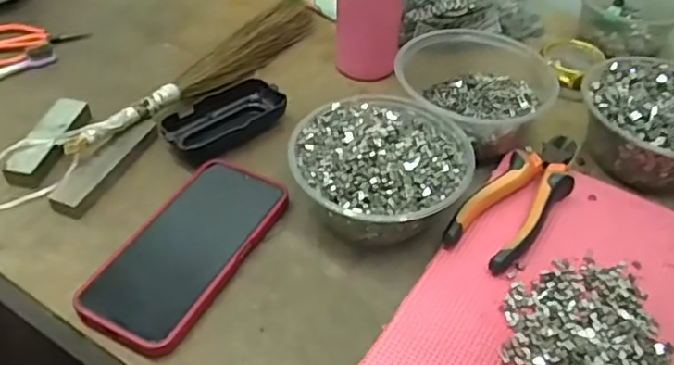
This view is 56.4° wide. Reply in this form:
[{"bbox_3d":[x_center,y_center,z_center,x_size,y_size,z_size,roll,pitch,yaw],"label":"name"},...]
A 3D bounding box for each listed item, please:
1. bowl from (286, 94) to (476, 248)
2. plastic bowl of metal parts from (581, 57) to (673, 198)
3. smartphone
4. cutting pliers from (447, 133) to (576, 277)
[{"bbox_3d":[0.034,-0.010,0.486,0.133,0.068,0.123,0,47,0],"label":"bowl"},{"bbox_3d":[0.277,-0.050,0.540,0.133,0.060,0.123,0,47,0],"label":"plastic bowl of metal parts"},{"bbox_3d":[-0.109,0.047,0.461,0.081,0.015,0.166,21,50,18],"label":"smartphone"},{"bbox_3d":[0.144,0.007,0.487,0.053,0.017,0.148,32,54,26],"label":"cutting pliers"}]

